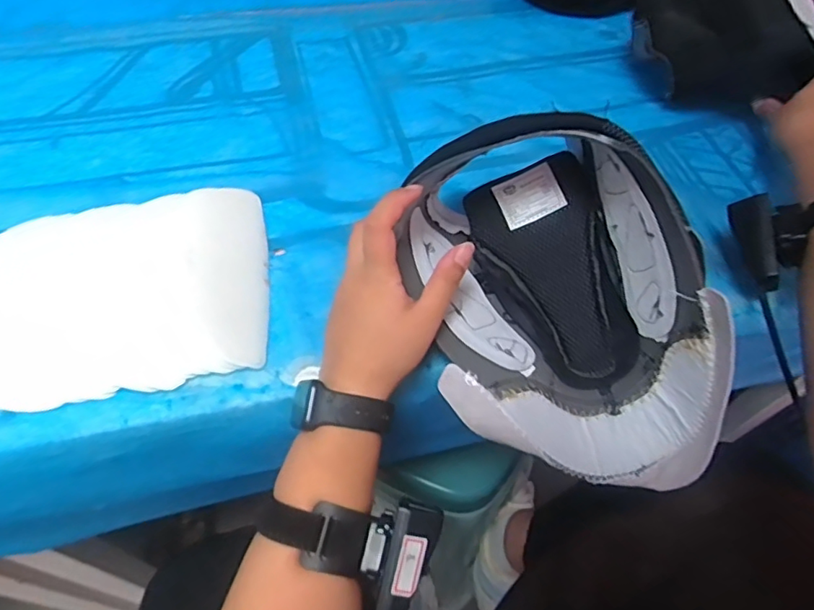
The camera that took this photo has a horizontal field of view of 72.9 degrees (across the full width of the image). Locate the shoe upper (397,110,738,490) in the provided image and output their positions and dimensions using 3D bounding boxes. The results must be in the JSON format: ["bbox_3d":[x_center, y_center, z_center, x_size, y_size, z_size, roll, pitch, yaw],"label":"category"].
[{"bbox_3d":[0.093,-0.005,0.364,0.154,0.140,0.238,-14,59,-13],"label":"shoe upper"}]

